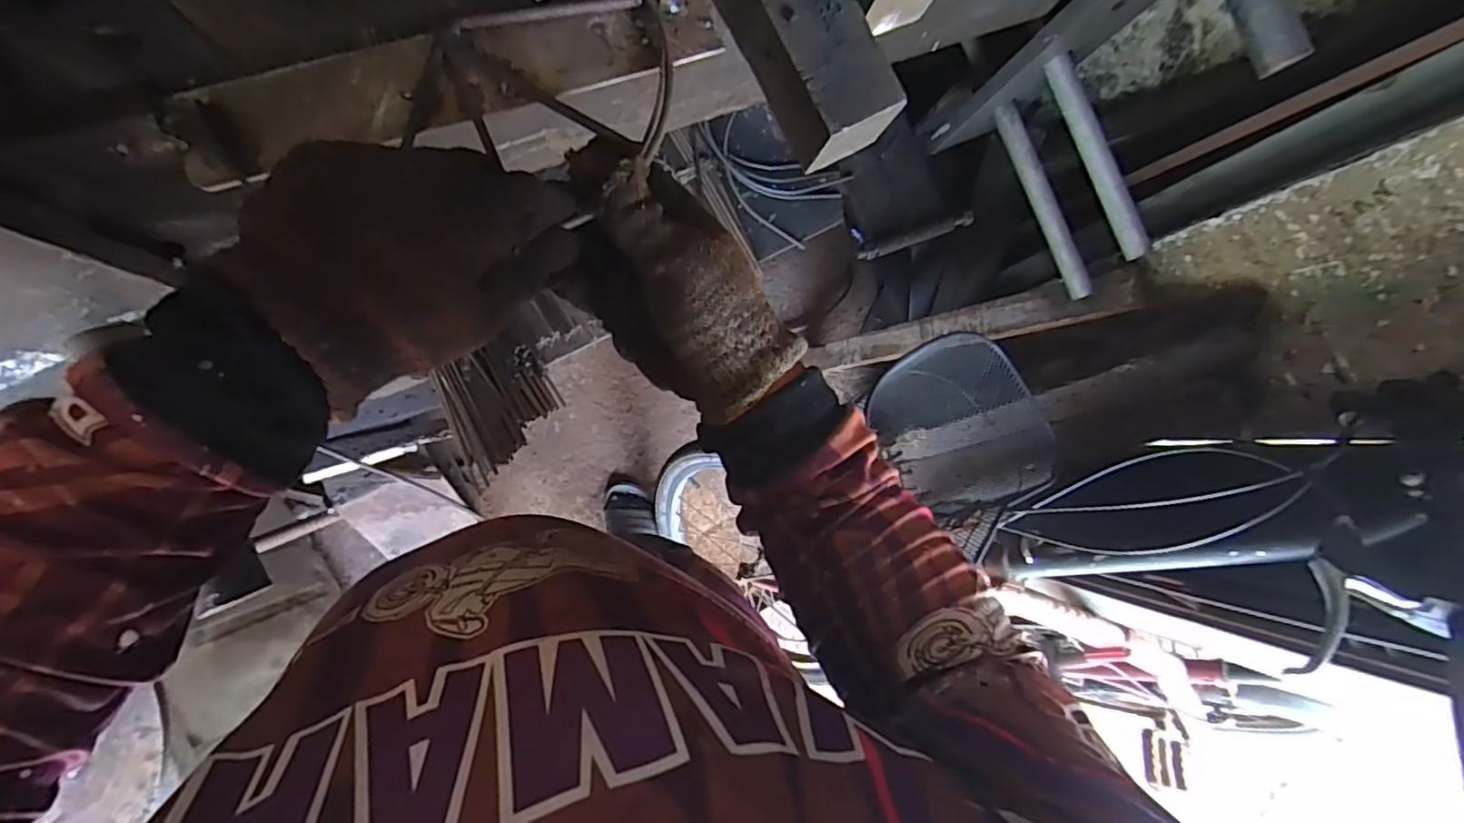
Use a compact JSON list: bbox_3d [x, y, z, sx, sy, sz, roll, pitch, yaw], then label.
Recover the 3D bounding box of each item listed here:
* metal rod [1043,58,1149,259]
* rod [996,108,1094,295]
[{"bbox_3d":[0.397,-0.274,0.691,0.024,0.029,0.227,-26,92,-10],"label":"metal rod"},{"bbox_3d":[0.383,-0.256,0.783,0.024,0.031,0.247,-25,91,-10],"label":"rod"}]

